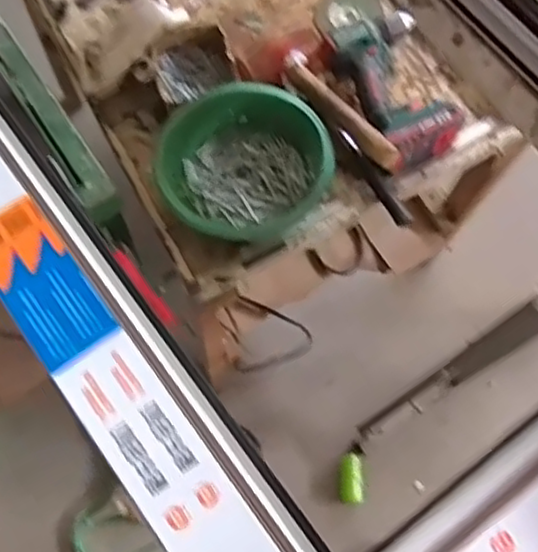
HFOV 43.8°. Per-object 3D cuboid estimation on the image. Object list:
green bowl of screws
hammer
[{"bbox_3d":[-0.035,-0.145,0.894,0.225,0.071,0.209,0,71,-1],"label":"green bowl of screws"},{"bbox_3d":[0.072,-0.237,0.896,0.126,0.056,0.296,-30,62,-10],"label":"hammer"}]

